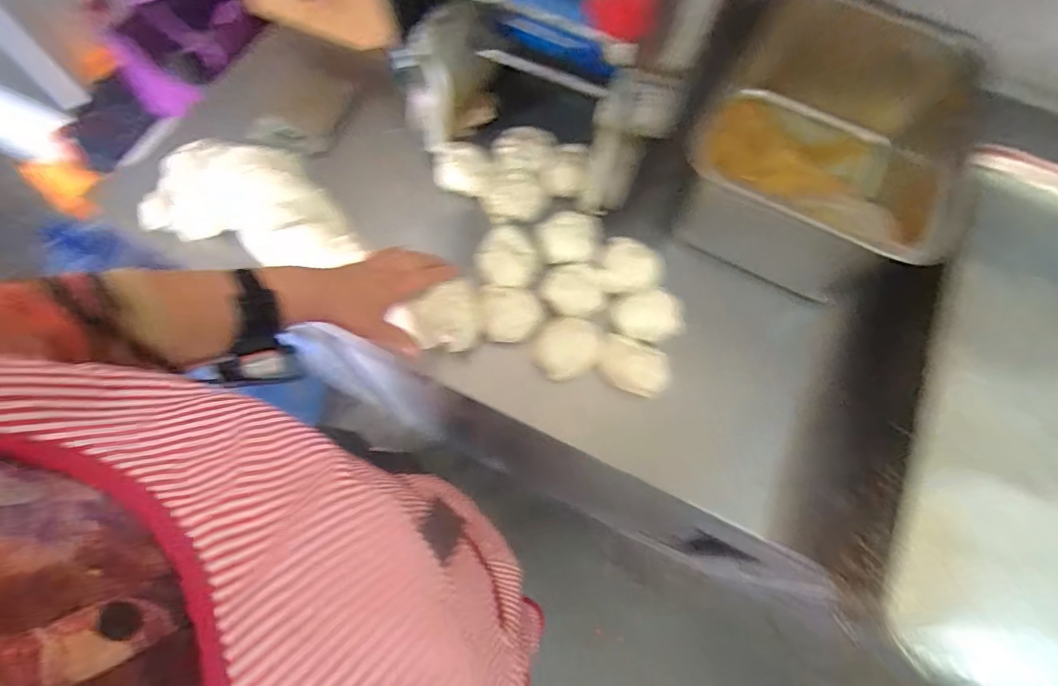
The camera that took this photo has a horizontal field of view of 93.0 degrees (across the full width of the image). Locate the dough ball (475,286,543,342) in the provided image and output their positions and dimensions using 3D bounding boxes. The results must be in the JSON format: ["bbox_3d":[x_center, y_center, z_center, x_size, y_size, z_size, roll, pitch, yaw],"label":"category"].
[{"bbox_3d":[-0.020,-0.038,0.584,0.074,0.035,0.067,-11,70,-6],"label":"dough ball"}]

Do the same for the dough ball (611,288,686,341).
[{"bbox_3d":[0.140,-0.034,0.589,0.078,0.037,0.053,-4,69,-4],"label":"dough ball"}]

